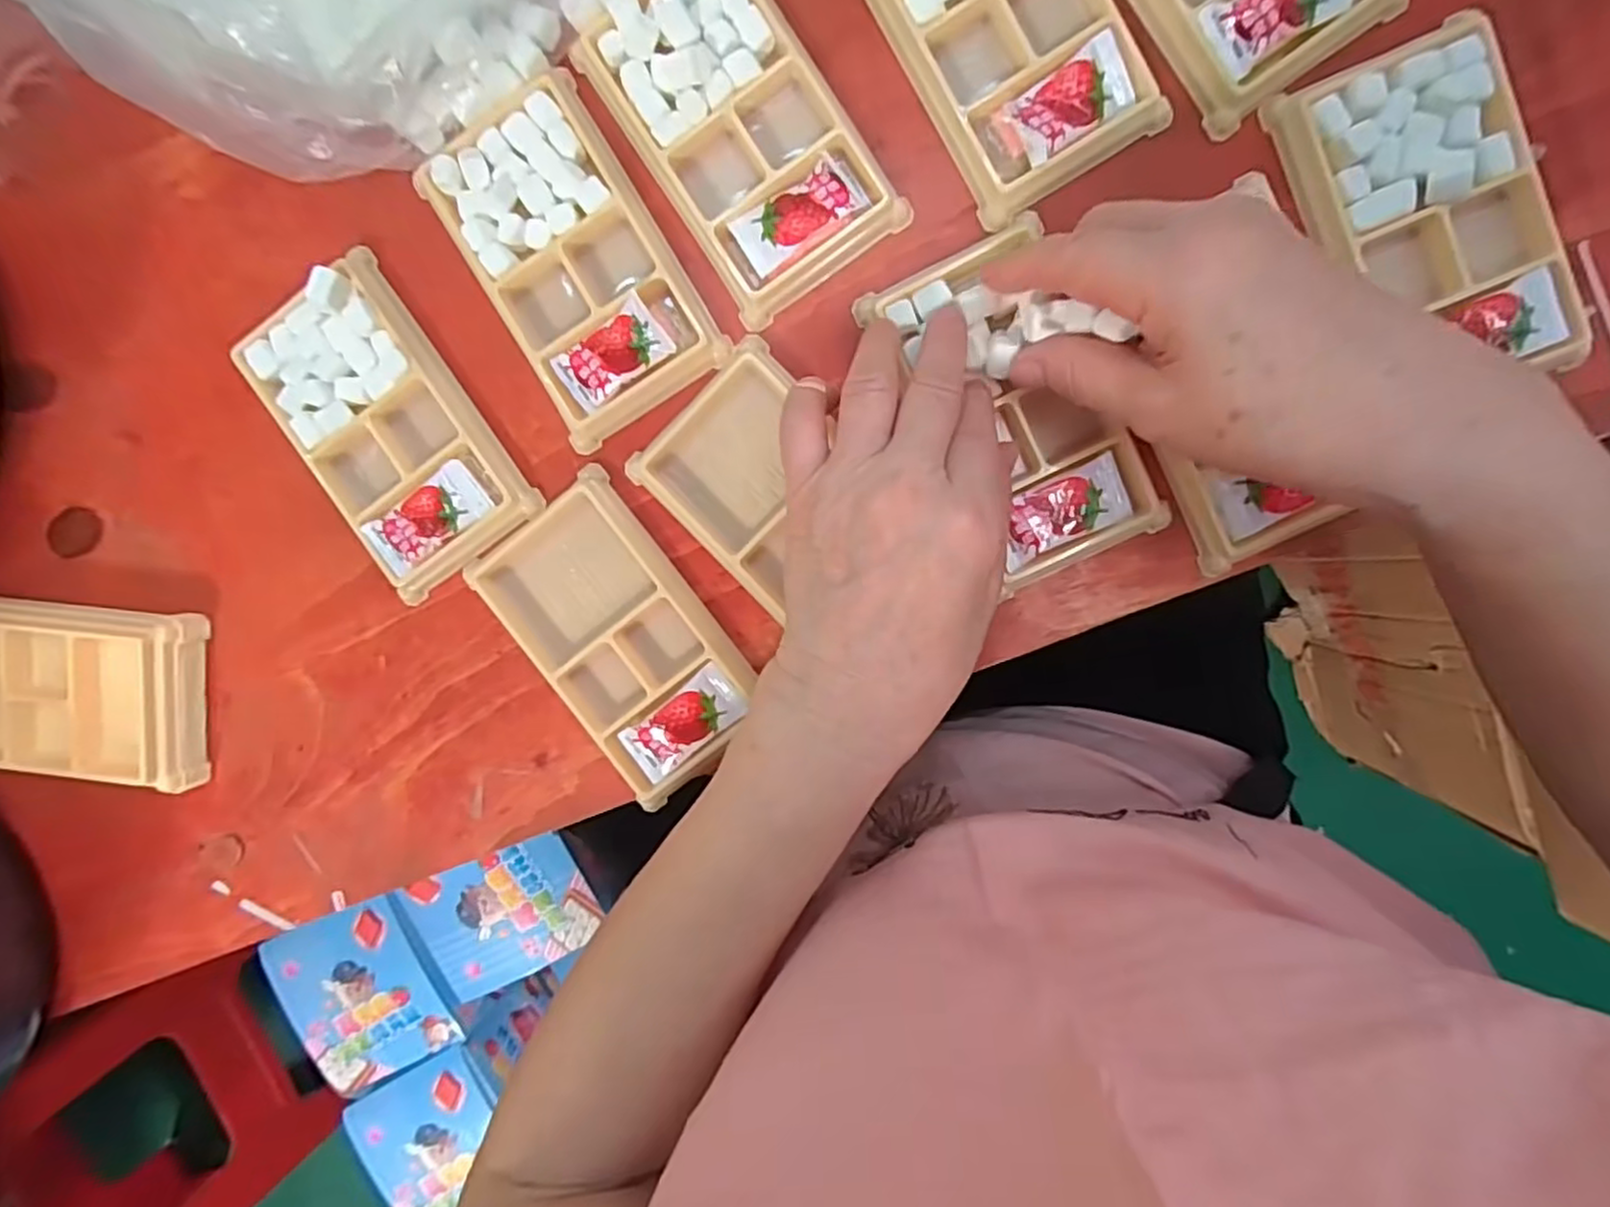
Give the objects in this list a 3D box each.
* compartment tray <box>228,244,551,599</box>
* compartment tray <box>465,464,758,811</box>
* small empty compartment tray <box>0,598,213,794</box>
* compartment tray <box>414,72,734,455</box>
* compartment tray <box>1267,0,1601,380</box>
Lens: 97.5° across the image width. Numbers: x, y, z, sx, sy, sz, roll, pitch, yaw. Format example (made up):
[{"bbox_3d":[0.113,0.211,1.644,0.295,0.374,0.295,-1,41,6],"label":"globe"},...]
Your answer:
[{"bbox_3d":[-0.186,-0.075,0.310,0.075,0.014,0.133,-34,93,7],"label":"compartment tray"},{"bbox_3d":[-0.081,0.016,0.314,0.073,0.013,0.133,-37,92,7],"label":"compartment tray"},{"bbox_3d":[-0.351,0.038,0.330,0.130,0.030,0.079,8,97,4],"label":"small empty compartment tray"},{"bbox_3d":[-0.098,-0.141,0.297,0.075,0.012,0.131,-31,93,7],"label":"compartment tray"},{"bbox_3d":[0.239,-0.145,0.269,0.074,0.014,0.130,-23,94,7],"label":"compartment tray"}]

